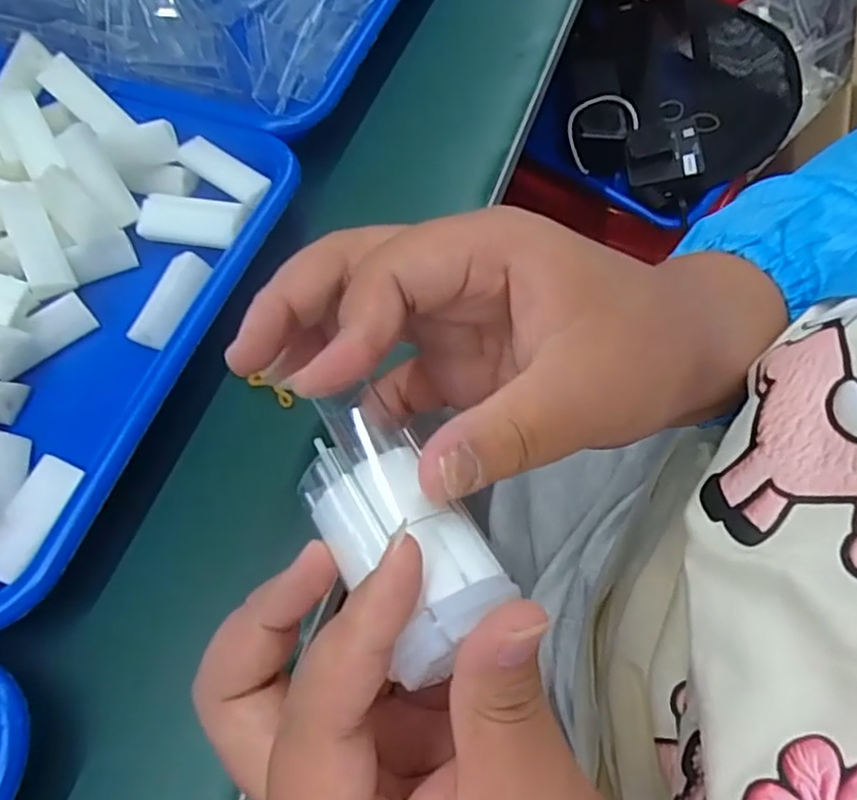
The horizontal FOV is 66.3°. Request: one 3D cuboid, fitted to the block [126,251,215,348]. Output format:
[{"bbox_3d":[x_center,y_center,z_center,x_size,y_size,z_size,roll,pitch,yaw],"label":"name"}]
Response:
[{"bbox_3d":[-0.113,-0.045,0.289,0.019,0.009,0.045,18,62,11],"label":"block"}]

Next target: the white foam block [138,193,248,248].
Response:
[{"bbox_3d":[-0.110,-0.084,0.306,0.047,0.011,0.021,8,61,6],"label":"white foam block"}]

